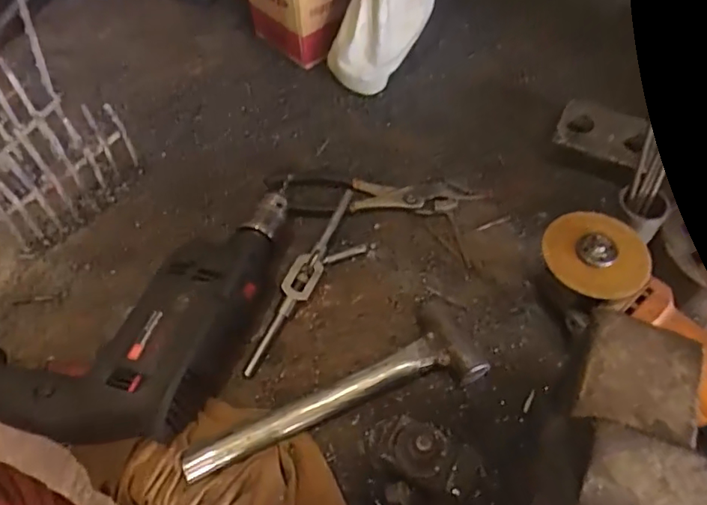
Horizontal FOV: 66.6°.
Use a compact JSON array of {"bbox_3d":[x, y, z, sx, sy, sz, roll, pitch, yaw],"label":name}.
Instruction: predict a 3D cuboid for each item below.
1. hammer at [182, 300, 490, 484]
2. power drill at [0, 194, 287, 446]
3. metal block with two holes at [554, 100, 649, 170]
[{"bbox_3d":[-0.010,0.119,0.437,0.254,0.033,0.069,-23,62,-15],"label":"hammer"},{"bbox_3d":[-0.209,0.032,0.468,0.242,0.069,0.248,15,60,8],"label":"power drill"},{"bbox_3d":[0.264,-0.123,0.585,0.086,0.034,0.071,21,59,15],"label":"metal block with two holes"}]

